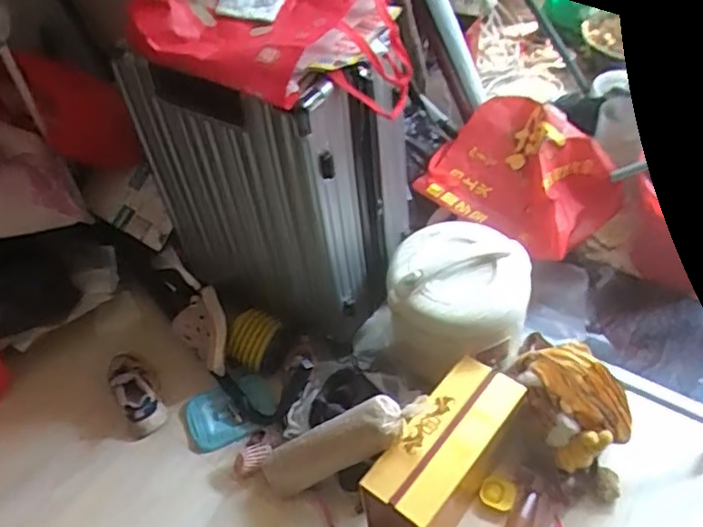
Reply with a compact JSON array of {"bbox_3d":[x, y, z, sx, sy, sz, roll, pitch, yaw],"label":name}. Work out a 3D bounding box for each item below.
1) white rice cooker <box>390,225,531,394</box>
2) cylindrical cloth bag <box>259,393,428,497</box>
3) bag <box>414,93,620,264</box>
[{"bbox_3d":[0.204,0.070,1.227,0.243,0.219,0.258,-3,47,4],"label":"white rice cooker"},{"bbox_3d":[-0.024,0.314,1.109,0.346,0.085,0.083,-36,38,30],"label":"cylindrical cloth bag"},{"bbox_3d":[0.378,-0.198,1.445,0.400,0.188,0.311,32,58,31],"label":"bag"}]

